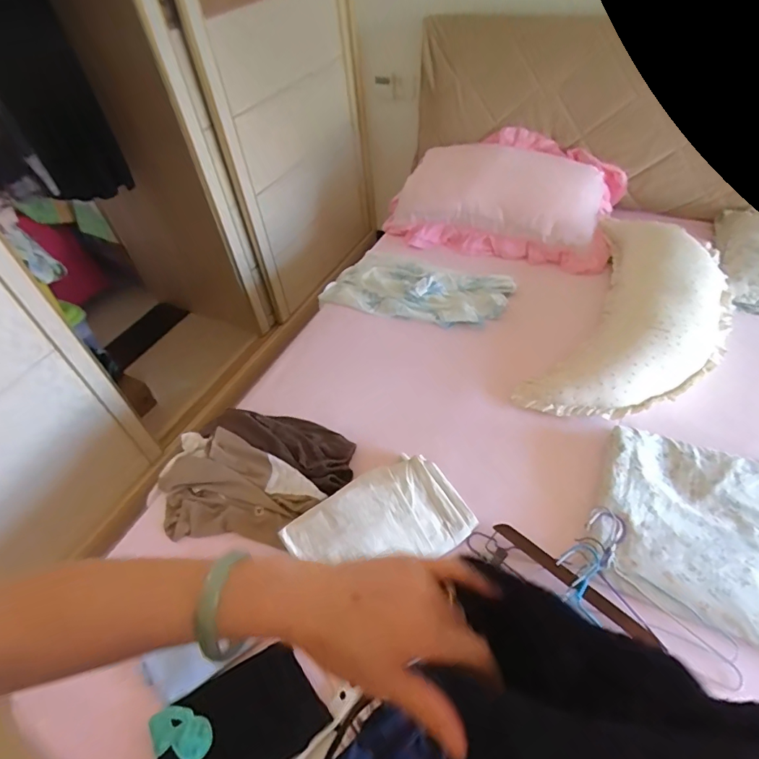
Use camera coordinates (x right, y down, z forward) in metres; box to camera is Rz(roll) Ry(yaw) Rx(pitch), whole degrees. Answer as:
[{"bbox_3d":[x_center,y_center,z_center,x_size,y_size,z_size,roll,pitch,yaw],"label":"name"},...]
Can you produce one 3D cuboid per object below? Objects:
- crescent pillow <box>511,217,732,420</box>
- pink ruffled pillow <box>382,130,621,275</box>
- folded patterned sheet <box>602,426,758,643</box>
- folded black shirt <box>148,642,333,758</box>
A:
[{"bbox_3d":[0.669,-0.191,1.179,0.367,0.110,0.761,23,55,25],"label":"crescent pillow"},{"bbox_3d":[0.417,-0.612,1.545,0.696,0.191,0.440,20,54,23],"label":"pink ruffled pillow"},{"bbox_3d":[0.652,0.288,0.821,0.485,0.055,0.346,15,52,19],"label":"folded patterned sheet"},{"bbox_3d":[-0.220,0.539,0.731,0.239,0.023,0.161,-28,51,-17],"label":"folded black shirt"}]

